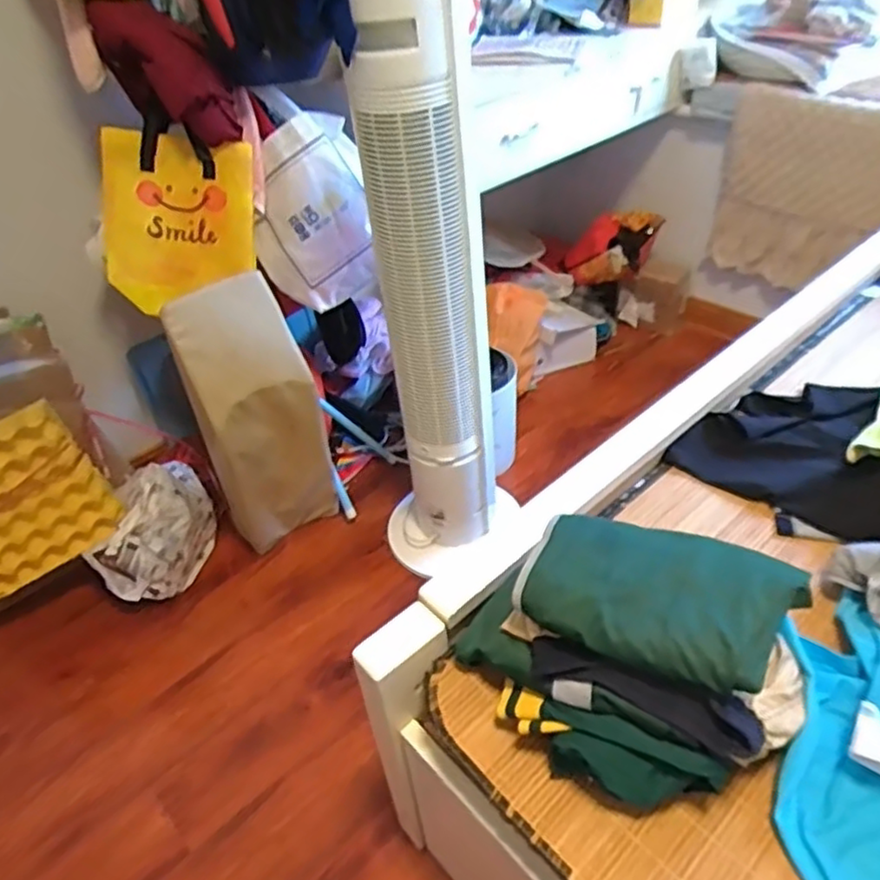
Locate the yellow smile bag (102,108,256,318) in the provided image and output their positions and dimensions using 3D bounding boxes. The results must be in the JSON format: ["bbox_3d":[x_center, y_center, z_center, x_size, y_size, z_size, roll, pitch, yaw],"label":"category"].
[{"bbox_3d":[-0.437,-0.364,1.148,0.239,0.295,0.086,-7,21,-25],"label":"yellow smile bag"}]

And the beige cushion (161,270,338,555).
[{"bbox_3d":[-0.347,-0.031,1.341,0.226,0.576,0.075,-29,45,-24],"label":"beige cushion"}]

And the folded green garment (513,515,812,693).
[{"bbox_3d":[0.205,0.142,0.649,0.246,0.051,0.143,17,45,25],"label":"folded green garment"}]

